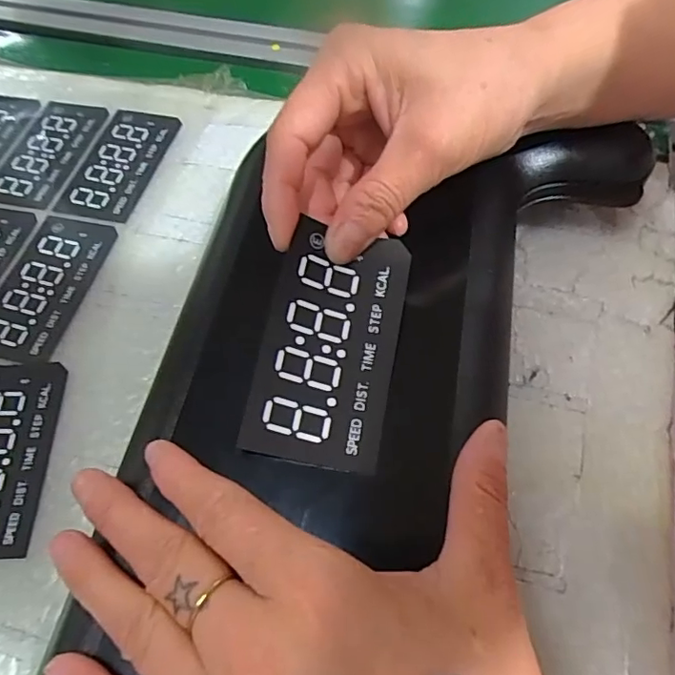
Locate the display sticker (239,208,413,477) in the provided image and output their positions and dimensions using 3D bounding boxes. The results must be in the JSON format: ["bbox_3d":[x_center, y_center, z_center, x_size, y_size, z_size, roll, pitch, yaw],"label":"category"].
[{"bbox_3d":[-0.003,0.002,0.208,0.050,0.005,0.088,11,72,-3],"label":"display sticker"}]

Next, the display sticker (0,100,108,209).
[{"bbox_3d":[-0.185,-0.120,0.354,0.048,0.004,0.090,10,61,10],"label":"display sticker"}]

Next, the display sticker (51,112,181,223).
[{"bbox_3d":[-0.138,-0.110,0.346,0.053,0.004,0.090,11,61,10],"label":"display sticker"}]

